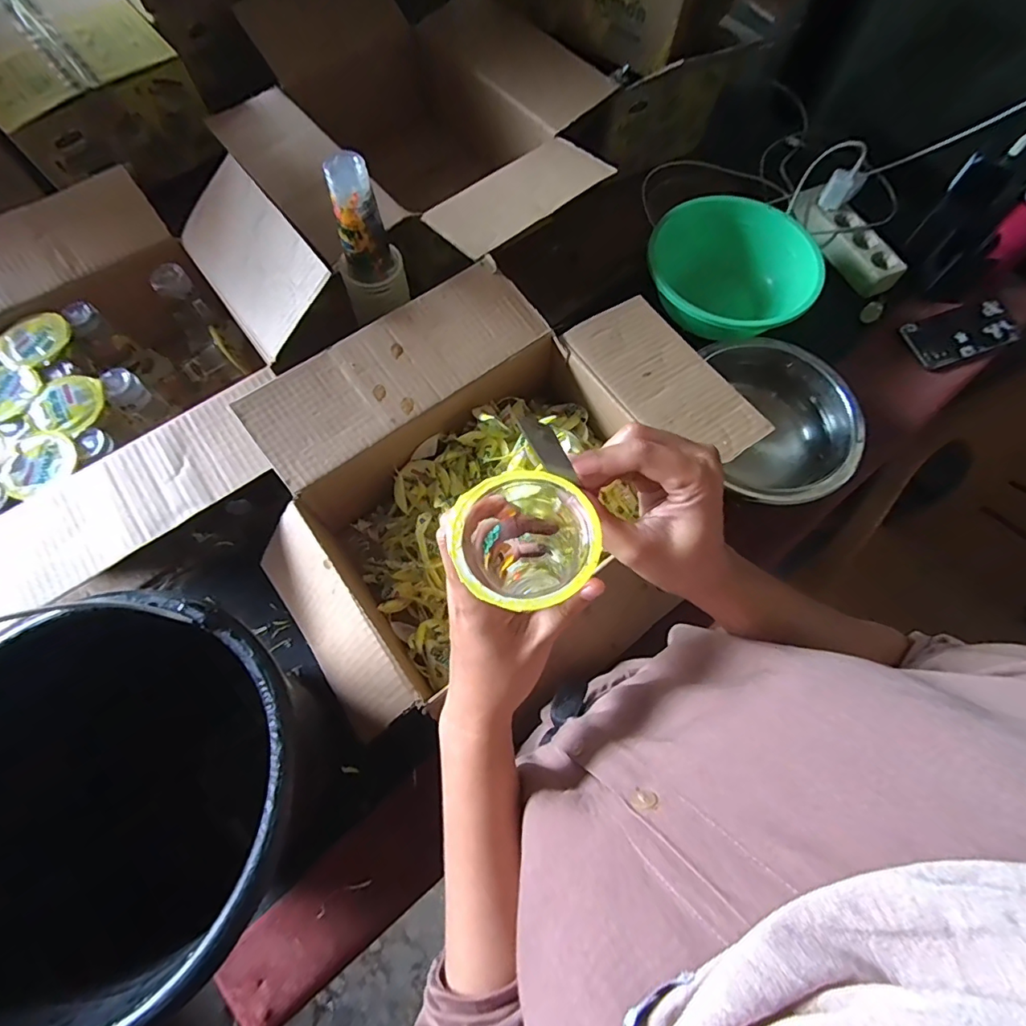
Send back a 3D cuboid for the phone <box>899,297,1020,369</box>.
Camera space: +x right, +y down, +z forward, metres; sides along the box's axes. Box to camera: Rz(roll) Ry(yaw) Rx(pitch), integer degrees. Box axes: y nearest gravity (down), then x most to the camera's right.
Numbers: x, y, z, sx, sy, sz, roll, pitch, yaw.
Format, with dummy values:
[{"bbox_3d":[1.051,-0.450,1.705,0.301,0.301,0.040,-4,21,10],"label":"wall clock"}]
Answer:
[{"bbox_3d":[0.656,-0.266,0.726,0.174,0.013,0.079,-22,72,-9],"label":"phone"}]

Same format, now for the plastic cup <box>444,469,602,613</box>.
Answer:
[{"bbox_3d":[0.005,0.028,0.296,0.069,0.118,0.071,1,70,-2],"label":"plastic cup"}]

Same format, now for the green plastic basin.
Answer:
[{"bbox_3d":[0.303,-0.327,0.697,0.211,0.070,0.207,1,70,-2],"label":"green plastic basin"}]

